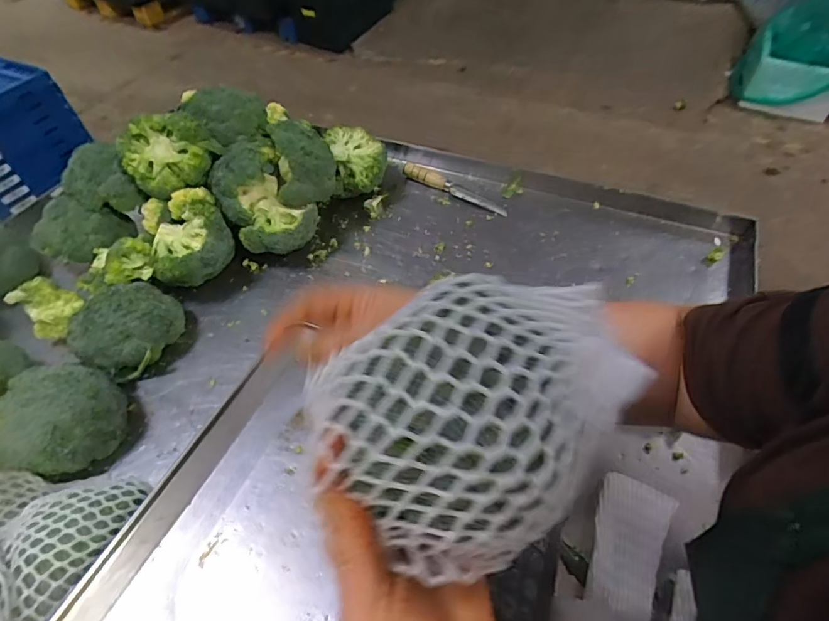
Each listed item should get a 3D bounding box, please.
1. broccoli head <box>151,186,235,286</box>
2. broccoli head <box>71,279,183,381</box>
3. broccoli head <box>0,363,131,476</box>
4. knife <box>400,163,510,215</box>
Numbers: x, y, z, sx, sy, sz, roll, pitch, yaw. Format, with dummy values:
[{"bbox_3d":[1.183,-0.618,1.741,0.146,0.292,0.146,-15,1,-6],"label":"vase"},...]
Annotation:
[{"bbox_3d":[-0.330,-0.101,0.666,0.121,0.089,0.112,-31,57,-19],"label":"broccoli head"},{"bbox_3d":[-0.371,0.020,0.595,0.102,0.086,0.124,22,56,18],"label":"broccoli head"},{"bbox_3d":[-0.387,0.115,0.501,0.093,0.083,0.120,-5,52,-1],"label":"broccoli head"},{"bbox_3d":[0.067,-0.217,0.791,0.207,0.018,0.026,28,58,22],"label":"knife"}]

